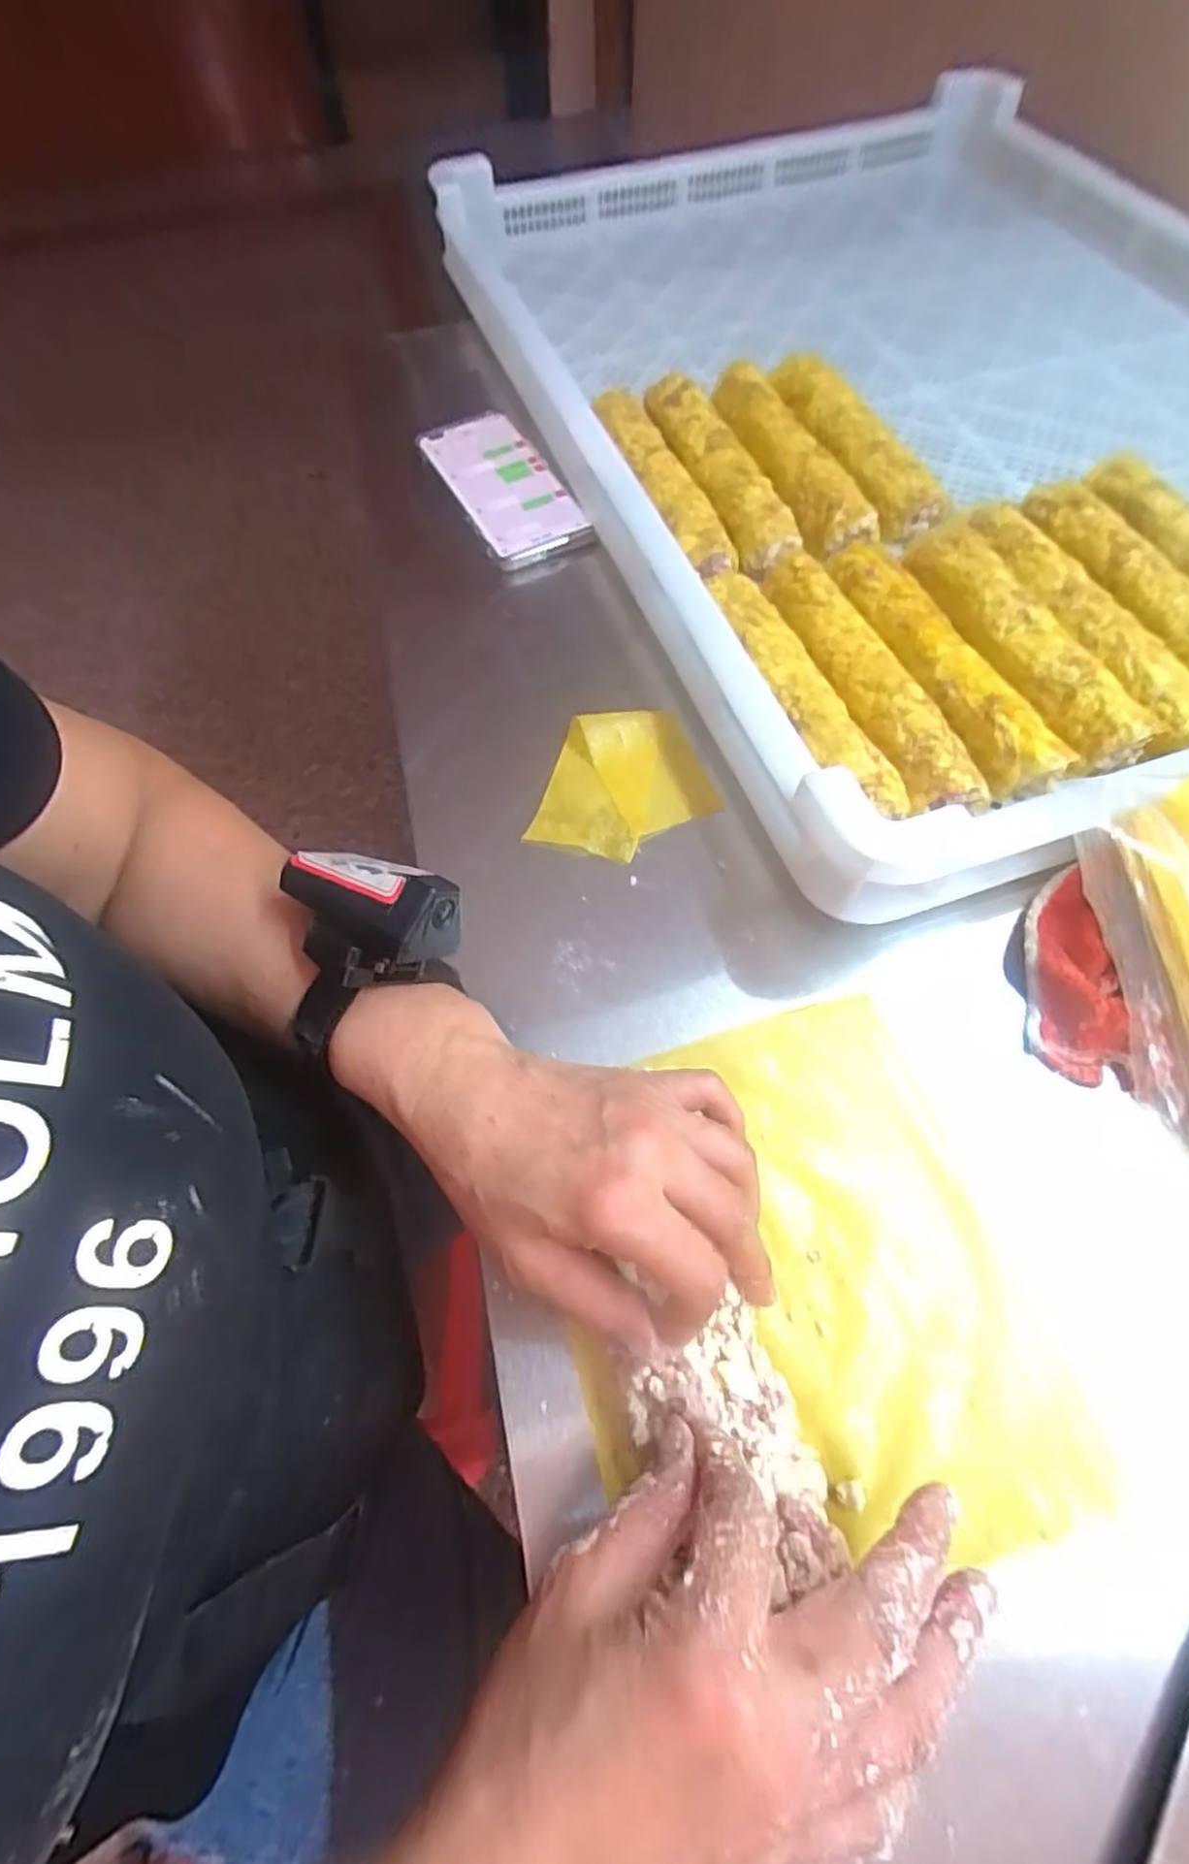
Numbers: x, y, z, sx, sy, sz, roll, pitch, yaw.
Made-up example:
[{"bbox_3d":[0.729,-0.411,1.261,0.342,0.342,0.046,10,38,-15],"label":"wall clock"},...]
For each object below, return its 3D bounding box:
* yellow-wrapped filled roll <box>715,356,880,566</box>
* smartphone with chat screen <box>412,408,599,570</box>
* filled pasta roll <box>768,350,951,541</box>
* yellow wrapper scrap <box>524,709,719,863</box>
[{"bbox_3d":[0.133,-0.317,0.492,0.040,0.035,0.189,-17,64,-7],"label":"yellow-wrapped filled roll"},{"bbox_3d":[-0.064,-0.315,0.514,0.067,0.016,0.160,-31,69,-3],"label":"smartphone with chat screen"},{"bbox_3d":[0.176,-0.331,0.494,0.047,0.037,0.180,-17,64,-7],"label":"filled pasta roll"},{"bbox_3d":[0.020,-0.083,0.402,0.090,0.008,0.096,14,65,9],"label":"yellow wrapper scrap"}]

